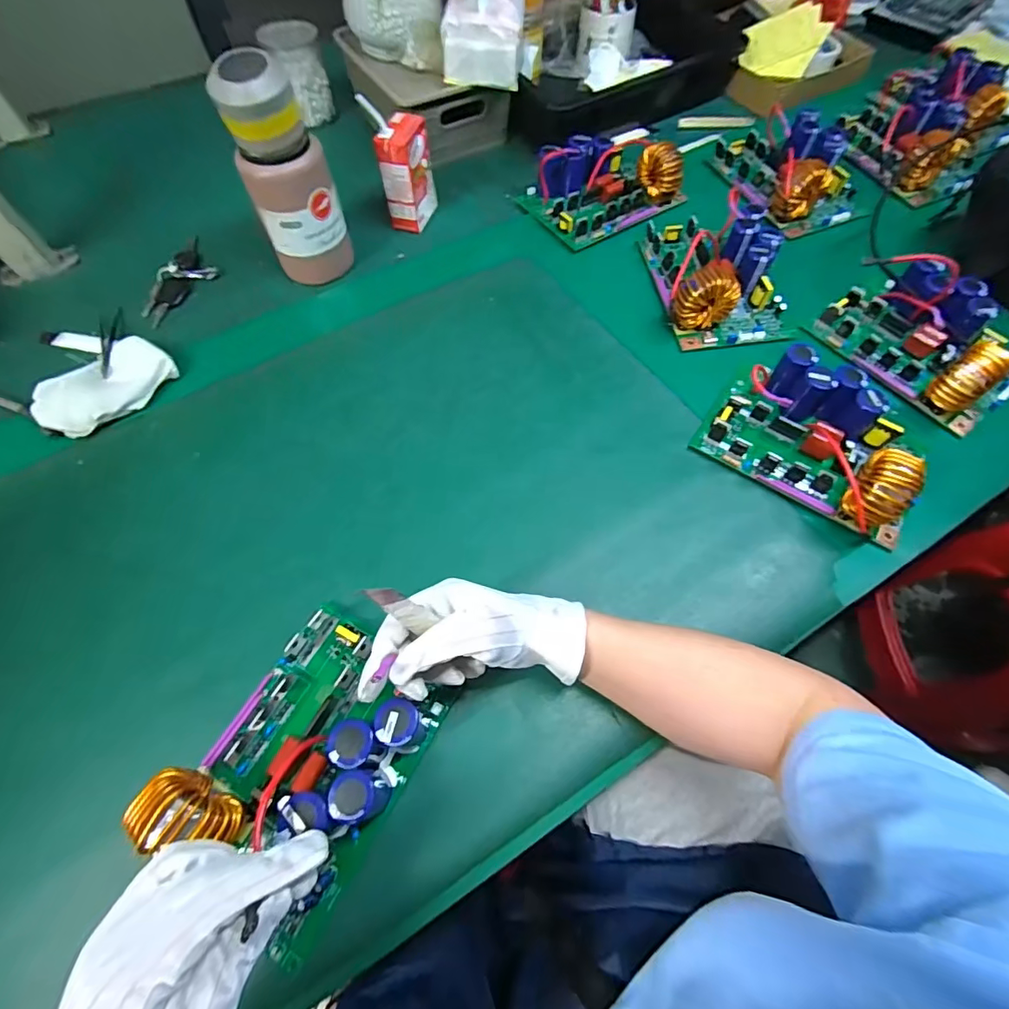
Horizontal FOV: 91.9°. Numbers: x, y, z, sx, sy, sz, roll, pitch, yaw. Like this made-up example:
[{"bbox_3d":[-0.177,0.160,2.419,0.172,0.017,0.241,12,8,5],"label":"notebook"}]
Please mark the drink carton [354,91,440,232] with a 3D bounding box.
[{"bbox_3d":[-0.126,-0.422,0.613,0.048,0.120,0.074,22,65,11],"label":"drink carton"}]

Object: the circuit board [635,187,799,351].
[{"bbox_3d":[0.253,-0.276,0.565,0.138,0.058,0.188,-6,63,-3],"label":"circuit board"}]

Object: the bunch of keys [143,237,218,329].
[{"bbox_3d":[-0.398,-0.276,0.606,0.059,0.021,0.149,6,63,3],"label":"bunch of keys"}]

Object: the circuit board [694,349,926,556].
[{"bbox_3d":[0.303,-0.068,0.458,0.193,0.059,0.139,33,68,16],"label":"circuit board"}]

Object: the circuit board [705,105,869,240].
[{"bbox_3d":[0.387,-0.458,0.652,0.130,0.054,0.199,-24,66,-12],"label":"circuit board"}]

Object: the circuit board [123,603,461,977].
[{"bbox_3d":[-0.139,0.173,0.333,0.132,0.064,0.183,27,66,13],"label":"circuit board"}]

